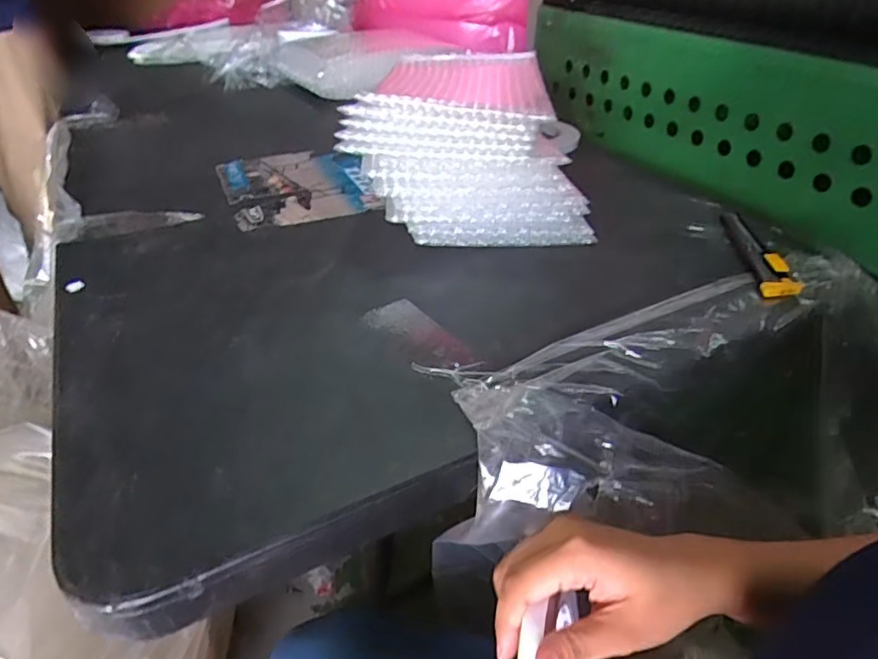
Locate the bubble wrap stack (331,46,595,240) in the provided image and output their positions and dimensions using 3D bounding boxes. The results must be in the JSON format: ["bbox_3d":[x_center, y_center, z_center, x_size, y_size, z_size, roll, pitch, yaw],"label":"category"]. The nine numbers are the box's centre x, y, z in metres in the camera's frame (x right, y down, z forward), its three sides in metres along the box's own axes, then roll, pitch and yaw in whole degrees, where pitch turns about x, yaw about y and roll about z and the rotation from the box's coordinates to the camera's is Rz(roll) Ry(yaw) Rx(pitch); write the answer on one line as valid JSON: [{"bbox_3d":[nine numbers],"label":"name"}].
[{"bbox_3d":[0.031,-0.161,0.519,0.231,0.163,0.052,0,39,-1],"label":"bubble wrap stack"}]

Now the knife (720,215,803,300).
[{"bbox_3d":[0.325,-0.087,0.564,0.035,0.017,0.175,6,39,5],"label":"knife"}]

